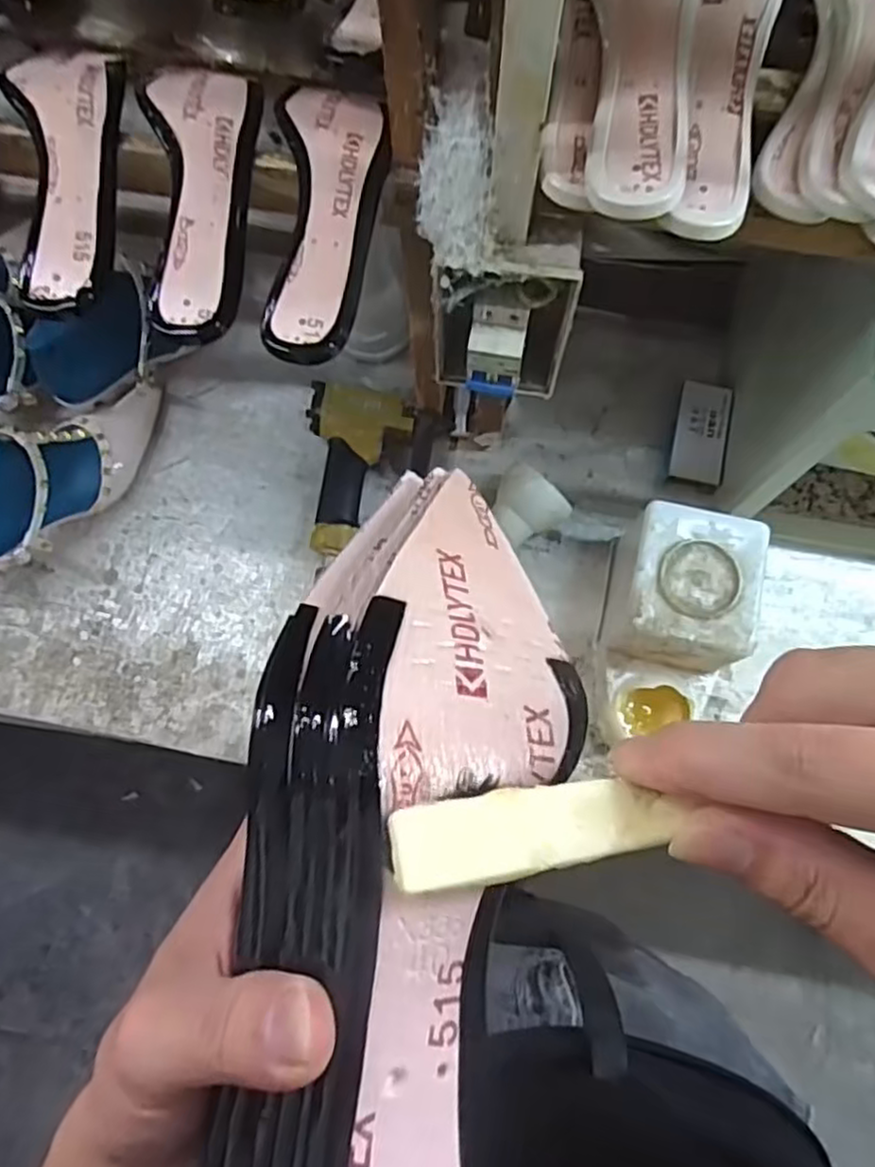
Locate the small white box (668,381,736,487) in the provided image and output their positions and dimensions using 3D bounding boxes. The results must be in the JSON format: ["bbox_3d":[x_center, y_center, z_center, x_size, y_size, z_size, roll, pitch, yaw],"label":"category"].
[{"bbox_3d":[0.262,-0.148,0.704,0.052,0.027,0.105,10,77,3],"label":"small white box"}]

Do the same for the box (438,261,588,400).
[{"bbox_3d":[0.042,-0.162,0.466,0.095,0.119,0.045,0,76,0],"label":"box"}]

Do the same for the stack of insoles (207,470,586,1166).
[{"bbox_3d":[-0.008,0.068,0.190,0.086,0.057,0.235,6,67,2],"label":"stack of insoles"}]

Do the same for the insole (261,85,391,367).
[{"bbox_3d":[-0.065,-0.223,0.425,0.066,0.021,0.183,0,76,1],"label":"insole"}]

